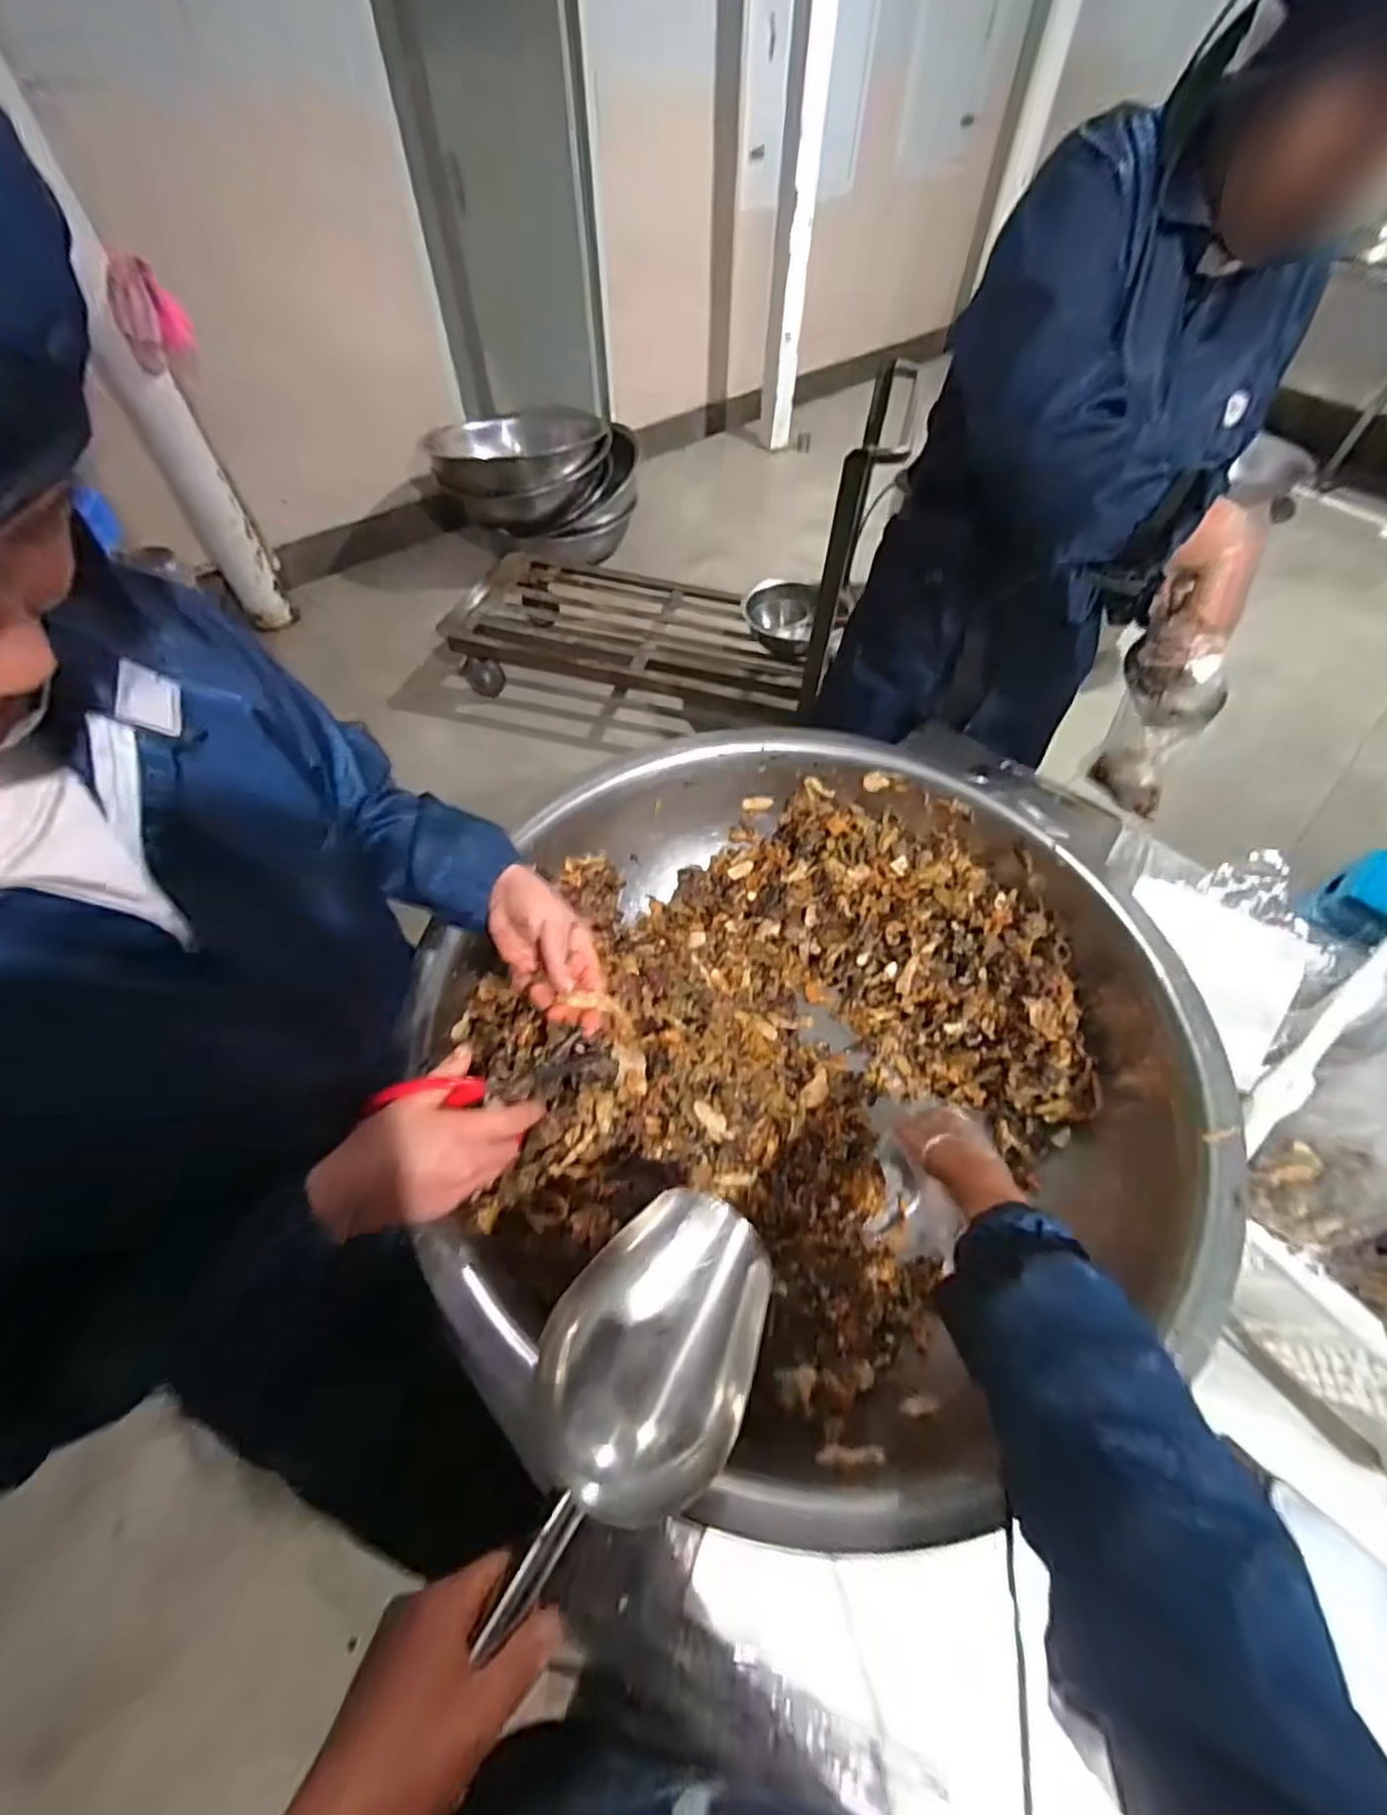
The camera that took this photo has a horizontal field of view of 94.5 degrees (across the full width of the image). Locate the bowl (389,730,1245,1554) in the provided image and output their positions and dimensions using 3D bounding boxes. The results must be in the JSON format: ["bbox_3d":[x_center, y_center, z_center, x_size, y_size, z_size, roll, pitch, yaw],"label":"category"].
[{"bbox_3d":[0.114,0.139,0.684,0.699,0.191,0.691,0,55,-1],"label":"bowl"}]

